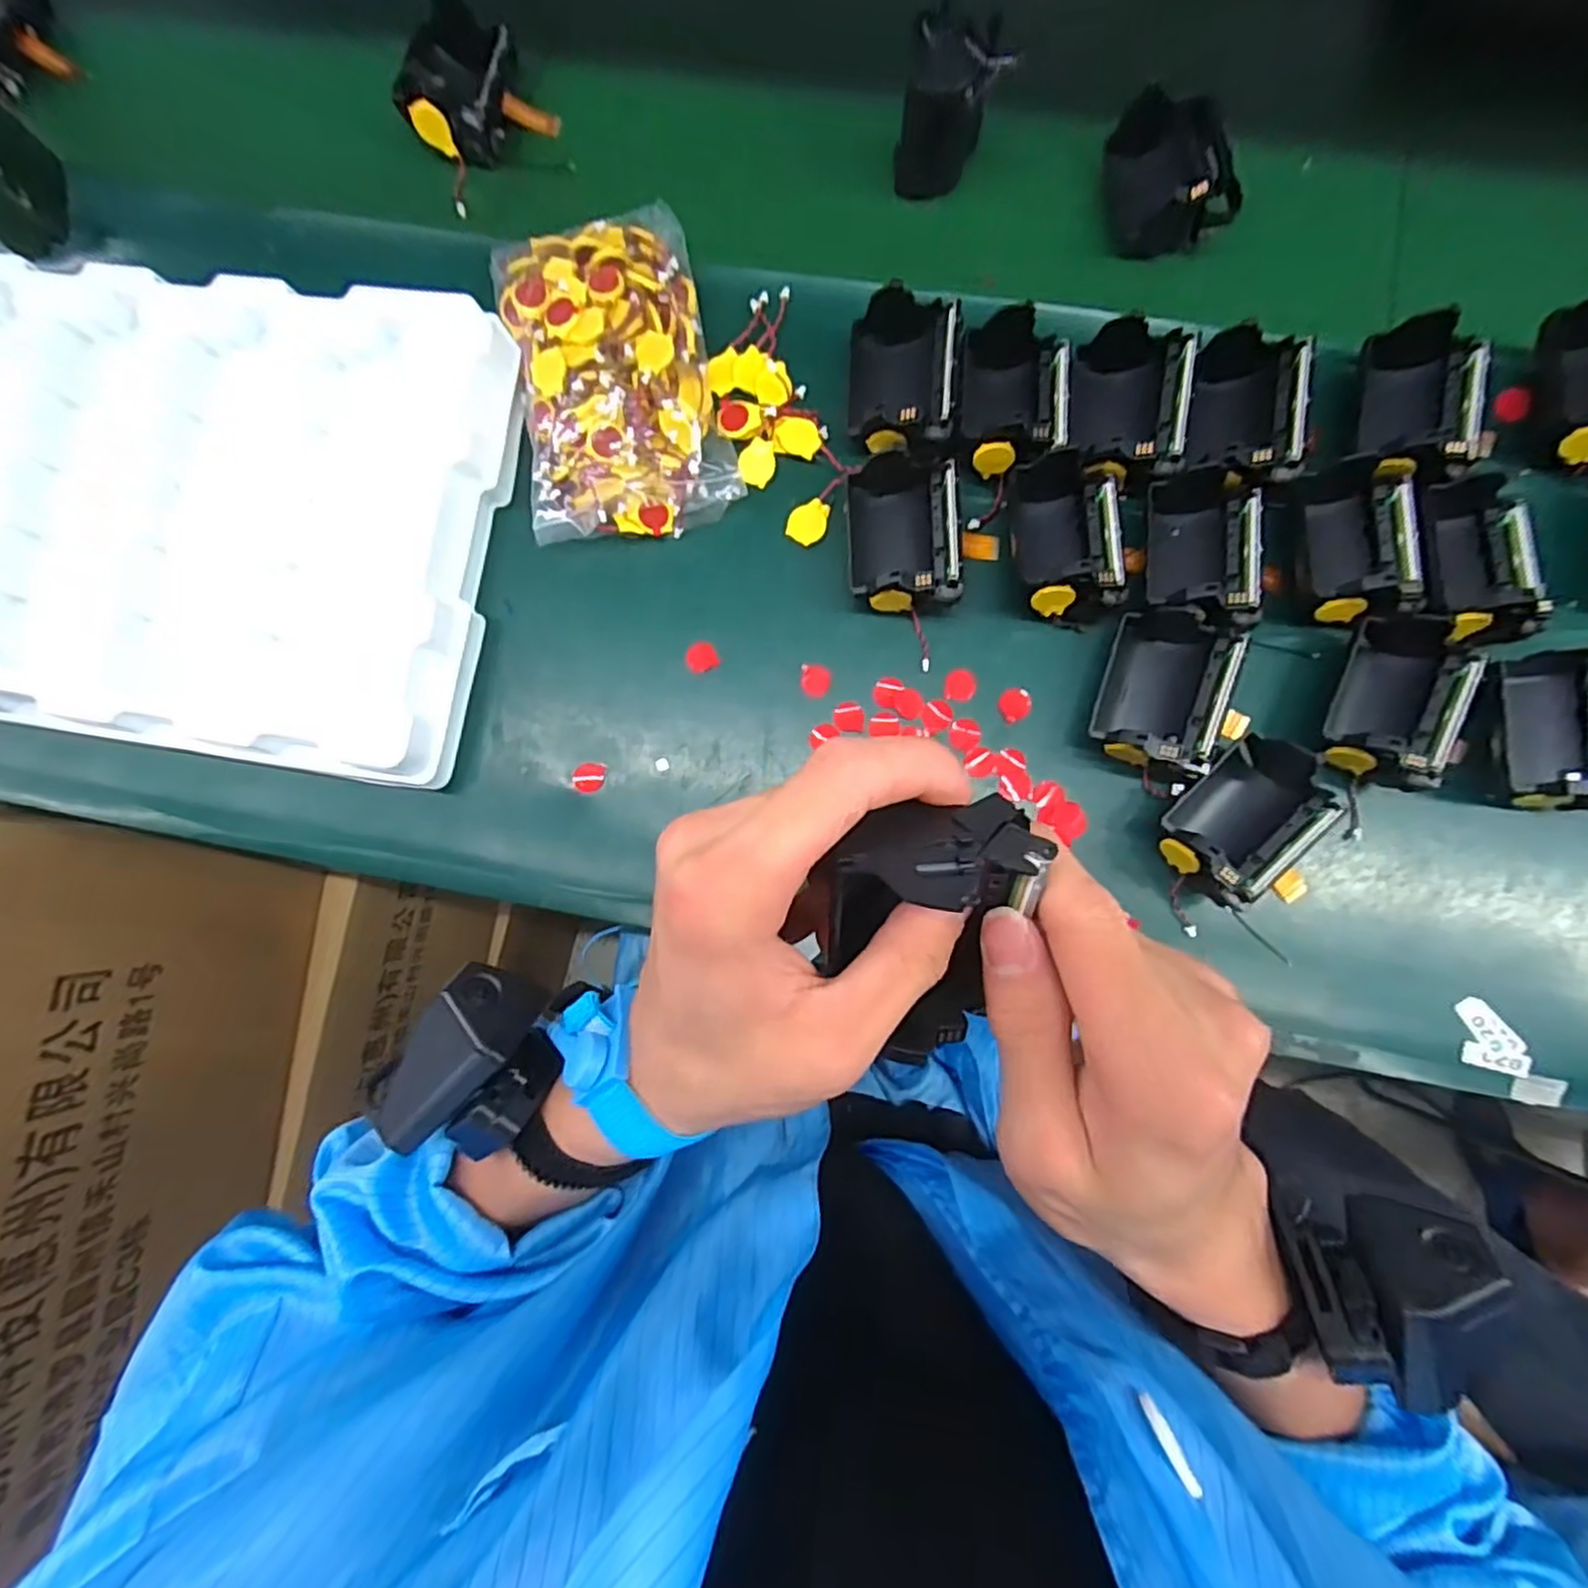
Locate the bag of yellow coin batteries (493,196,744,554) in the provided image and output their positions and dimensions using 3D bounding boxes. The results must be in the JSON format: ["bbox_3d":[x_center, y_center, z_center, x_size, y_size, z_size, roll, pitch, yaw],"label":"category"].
[{"bbox_3d":[-0.096,-0.220,0.369,0.103,0.032,0.165,-14,83,2],"label":"bag of yellow coin batteries"}]

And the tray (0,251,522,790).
[{"bbox_3d":[-0.376,-0.160,0.389,0.426,0.039,0.254,10,84,4],"label":"tray"}]

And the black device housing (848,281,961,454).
[{"bbox_3d":[0.055,-0.214,0.362,0.053,0.032,0.080,4,86,3],"label":"black device housing"}]

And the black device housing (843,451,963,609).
[{"bbox_3d":[0.054,-0.131,0.353,0.054,0.037,0.079,-3,85,3],"label":"black device housing"}]

